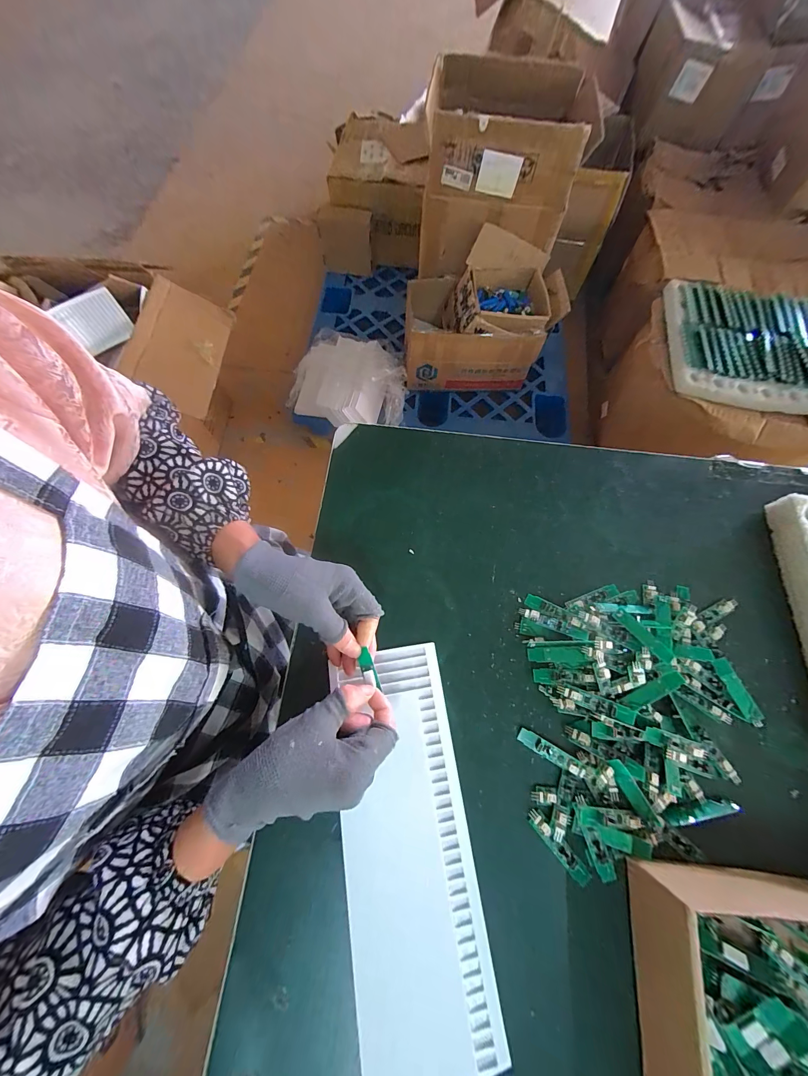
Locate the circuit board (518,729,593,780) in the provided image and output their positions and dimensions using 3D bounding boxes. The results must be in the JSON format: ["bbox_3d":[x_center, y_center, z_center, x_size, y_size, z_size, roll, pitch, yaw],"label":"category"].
[{"bbox_3d":[0.141,0.203,0.318,0.070,0.010,0.014,29,72,9],"label":"circuit board"}]

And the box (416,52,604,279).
[{"bbox_3d":[0.277,-1.080,1.012,0.415,0.326,0.419,7,70,2],"label":"box"}]

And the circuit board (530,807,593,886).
[{"bbox_3d":[0.134,0.268,0.296,0.013,0.005,0.064,-39,75,-14],"label":"circuit board"}]

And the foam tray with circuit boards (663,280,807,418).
[{"bbox_3d":[1.014,-0.526,0.936,0.576,0.071,0.386,7,70,2],"label":"foam tray with circuit boards"}]

